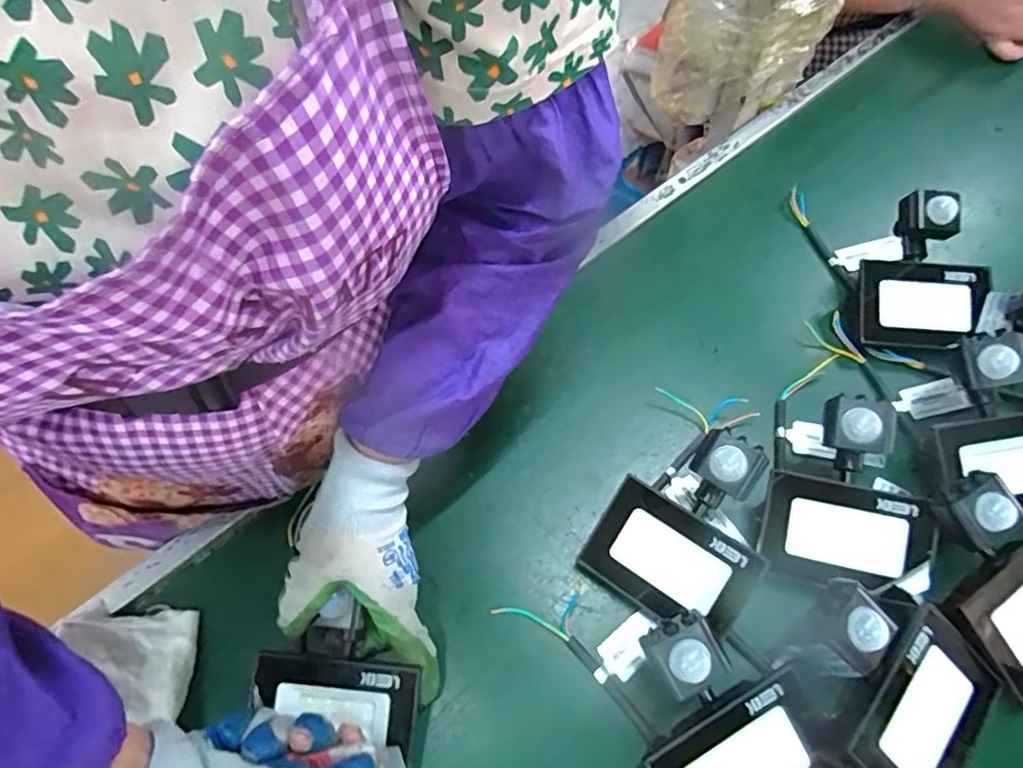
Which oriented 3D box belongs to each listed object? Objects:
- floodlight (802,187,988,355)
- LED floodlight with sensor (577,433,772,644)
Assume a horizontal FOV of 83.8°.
[{"bbox_3d":[0.344,-0.103,0.497,0.102,0.085,0.150,-2,62,2],"label":"floodlight"},{"bbox_3d":[0.124,0.101,0.397,0.106,0.075,0.119,35,69,19],"label":"LED floodlight with sensor"}]

